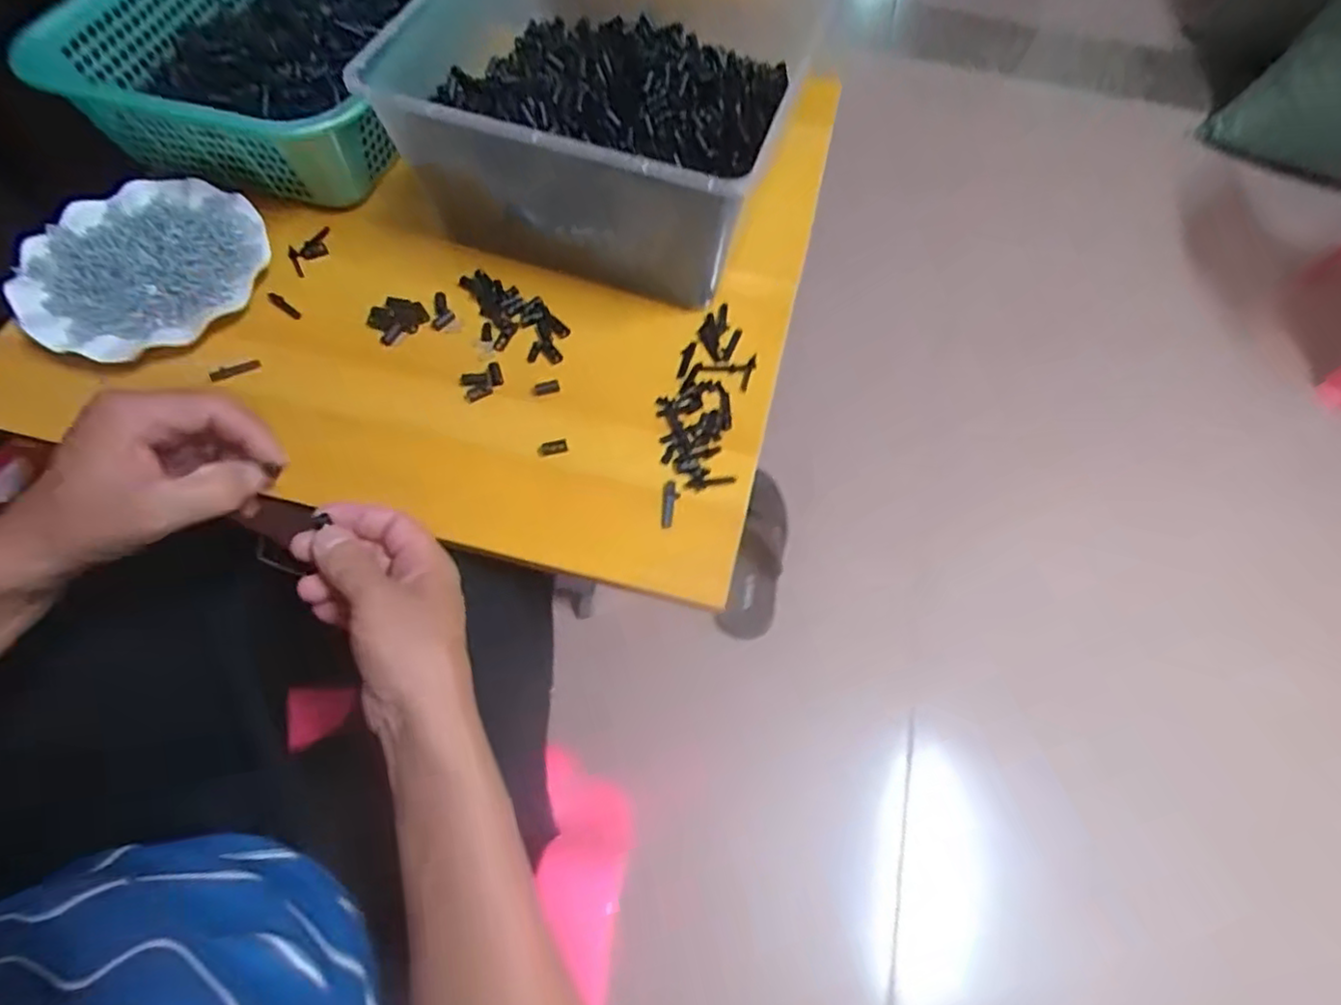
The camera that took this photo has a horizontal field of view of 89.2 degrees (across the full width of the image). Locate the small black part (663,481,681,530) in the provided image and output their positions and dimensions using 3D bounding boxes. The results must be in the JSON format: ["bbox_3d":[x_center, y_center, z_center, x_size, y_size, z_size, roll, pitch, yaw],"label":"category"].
[{"bbox_3d":[0.001,0.002,0.486,0.011,0.006,0.036,4,63,0],"label":"small black part"}]

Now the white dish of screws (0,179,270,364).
[{"bbox_3d":[-0.421,-0.189,0.543,0.182,0.020,0.163,-41,72,-20],"label":"white dish of screws"}]

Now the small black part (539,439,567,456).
[{"bbox_3d":[-0.087,-0.041,0.504,0.021,0.006,0.010,-11,64,-8],"label":"small black part"}]

